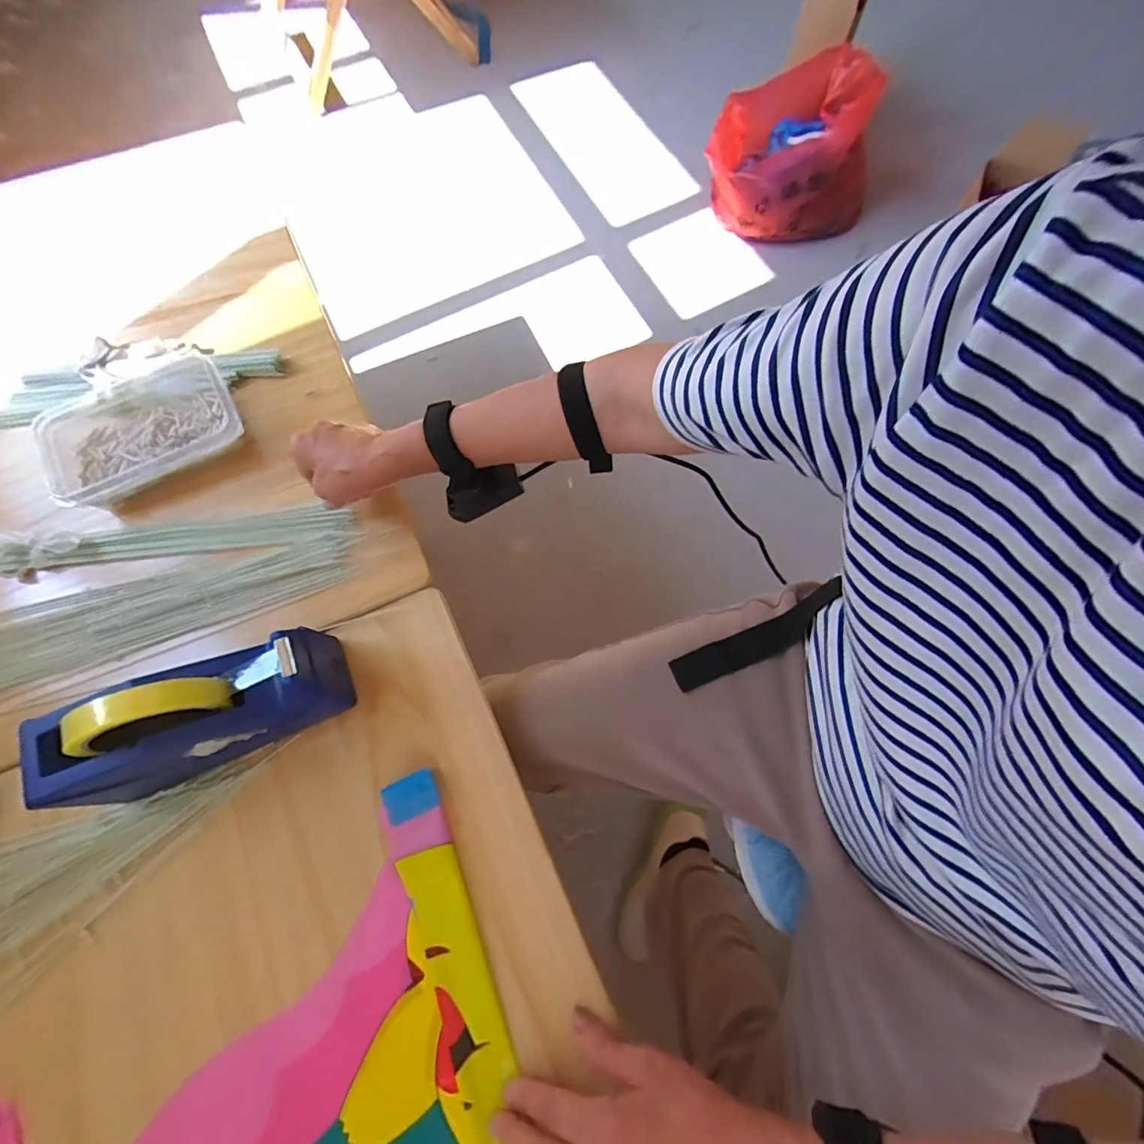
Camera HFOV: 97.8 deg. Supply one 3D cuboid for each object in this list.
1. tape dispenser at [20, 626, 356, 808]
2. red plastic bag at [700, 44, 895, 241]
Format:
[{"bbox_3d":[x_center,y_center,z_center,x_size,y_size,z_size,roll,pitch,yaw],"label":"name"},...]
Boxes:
[{"bbox_3d":[-0.296,0.115,0.397,0.200,0.119,0.074,-23,72,-10],"label":"tape dispenser"},{"bbox_3d":[0.538,-1.030,1.233,0.377,0.289,0.314,-28,72,-9],"label":"red plastic bag"}]

